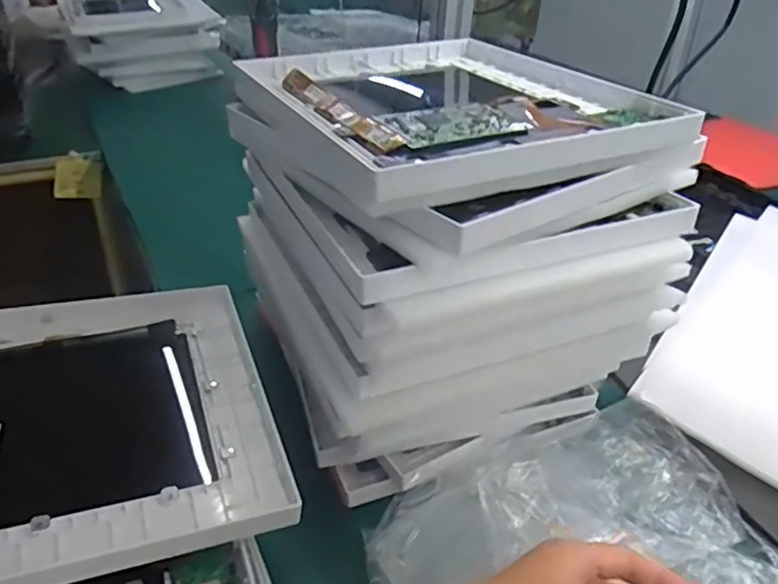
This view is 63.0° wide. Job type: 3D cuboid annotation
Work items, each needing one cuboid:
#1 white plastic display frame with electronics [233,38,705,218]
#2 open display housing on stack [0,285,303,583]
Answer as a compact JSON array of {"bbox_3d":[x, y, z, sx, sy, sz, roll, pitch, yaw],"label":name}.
[{"bbox_3d":[0.040,-0.152,0.510,0.259,0.035,0.310,-14,37,-23],"label":"white plastic display frame with electronics"},{"bbox_3d":[-0.246,0.093,0.450,0.309,0.042,0.258,-11,36,-19],"label":"open display housing on stack"}]

